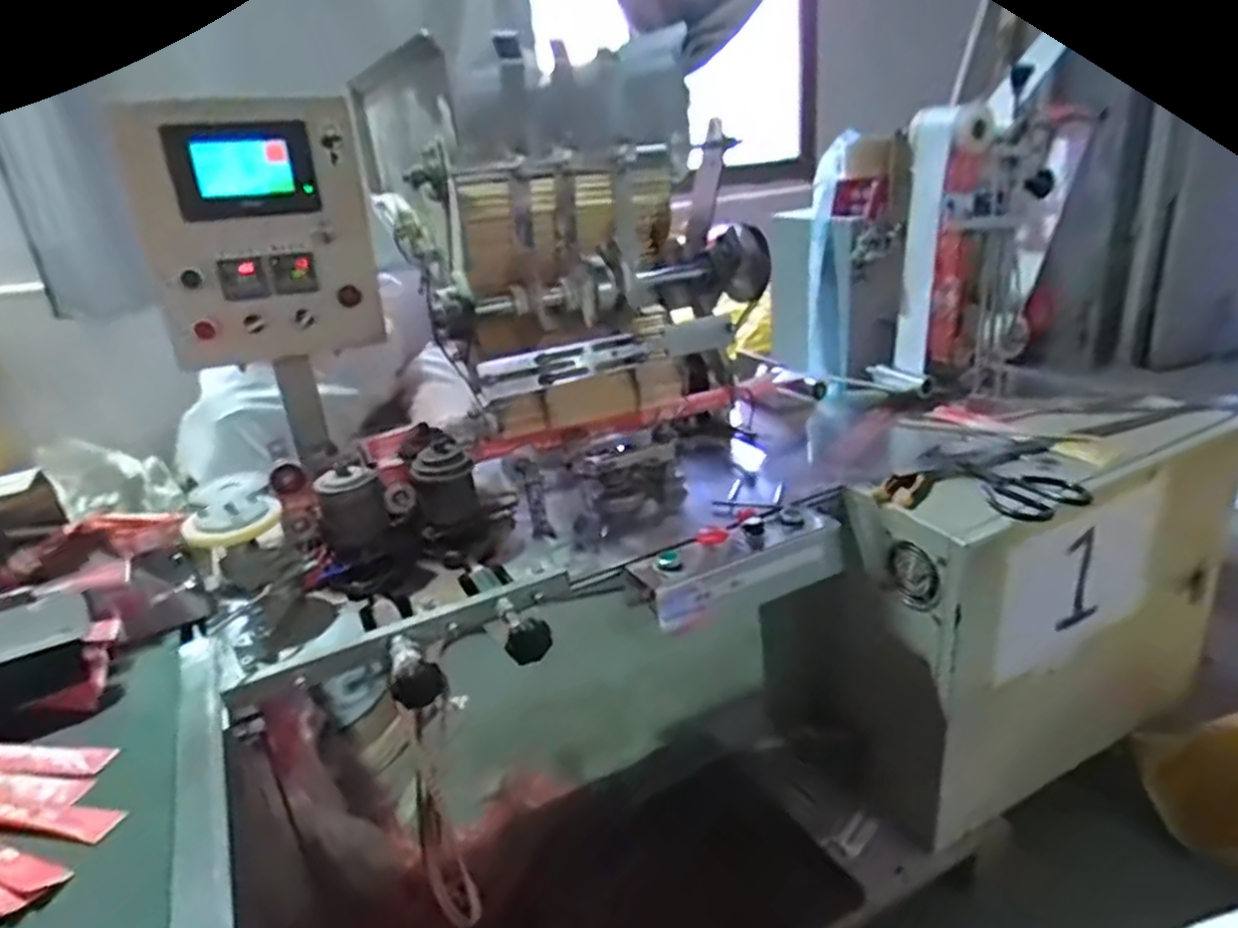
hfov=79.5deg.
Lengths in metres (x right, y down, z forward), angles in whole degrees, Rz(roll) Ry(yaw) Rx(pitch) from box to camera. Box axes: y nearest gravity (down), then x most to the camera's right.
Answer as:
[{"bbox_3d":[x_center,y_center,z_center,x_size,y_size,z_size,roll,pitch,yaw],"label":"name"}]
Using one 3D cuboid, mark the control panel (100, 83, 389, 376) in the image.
[{"bbox_3d":[-0.418,-0.270,0.881,0.247,0.289,0.047,-14,23,-22],"label":"control panel"}]

